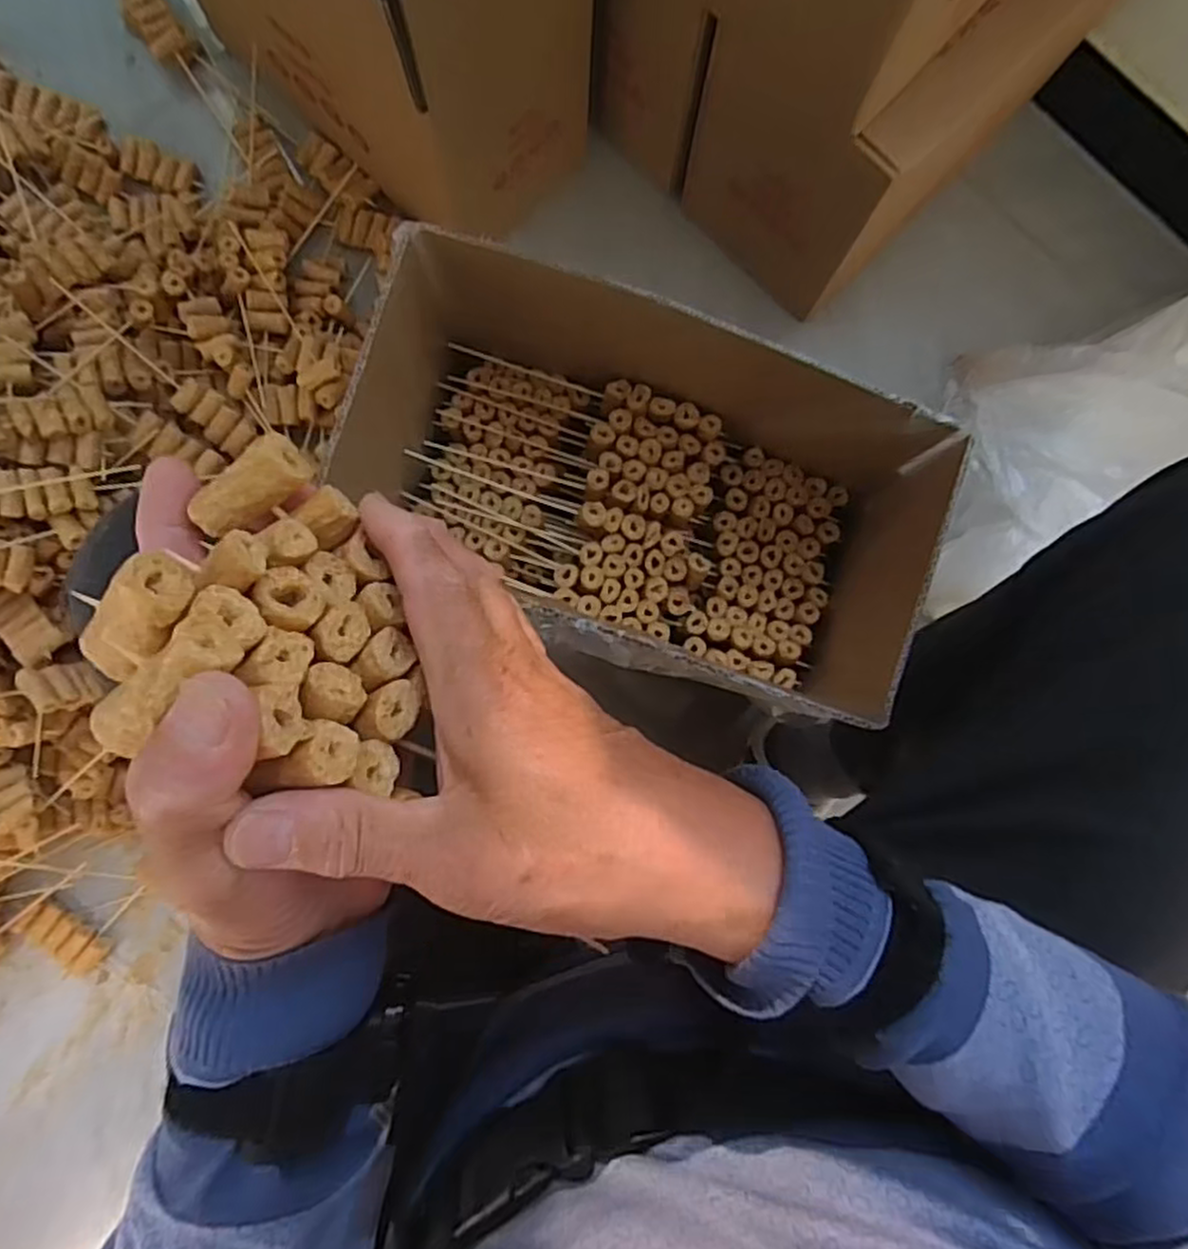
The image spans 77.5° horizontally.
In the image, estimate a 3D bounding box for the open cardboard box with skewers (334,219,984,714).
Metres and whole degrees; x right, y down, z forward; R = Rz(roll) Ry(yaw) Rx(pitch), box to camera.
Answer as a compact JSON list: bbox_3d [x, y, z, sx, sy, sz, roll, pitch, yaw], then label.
[{"bbox_3d":[0.045,-0.100,0.543,0.395,0.164,0.191,21,86,-1],"label":"open cardboard box with skewers"}]

